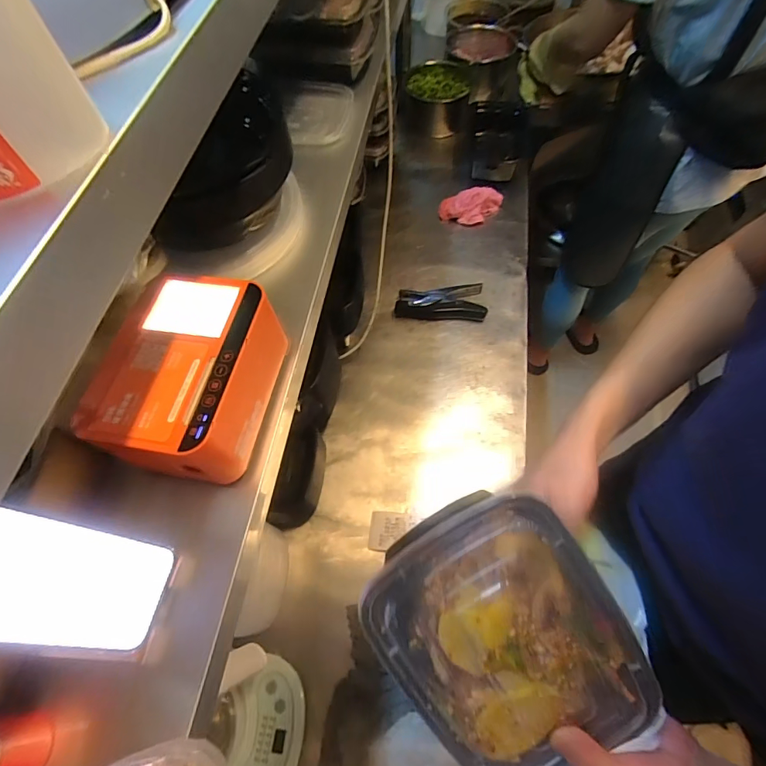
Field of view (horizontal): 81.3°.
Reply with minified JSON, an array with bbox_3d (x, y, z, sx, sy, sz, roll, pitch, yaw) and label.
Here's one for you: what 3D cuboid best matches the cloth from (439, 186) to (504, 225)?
[{"bbox_3d":[0.189,-0.380,0.952,0.135,0.034,0.061,-3,63,1],"label":"cloth"}]

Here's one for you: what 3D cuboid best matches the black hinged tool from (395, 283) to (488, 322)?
[{"bbox_3d":[0.107,-0.157,0.842,0.165,0.026,0.080,1,63,3],"label":"black hinged tool"}]

